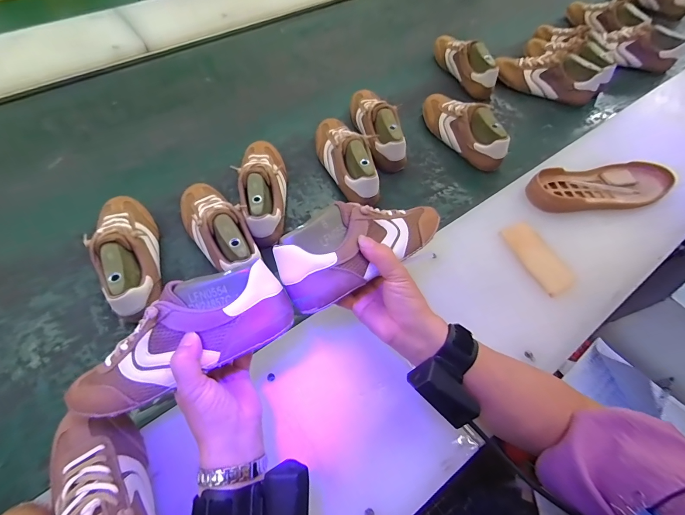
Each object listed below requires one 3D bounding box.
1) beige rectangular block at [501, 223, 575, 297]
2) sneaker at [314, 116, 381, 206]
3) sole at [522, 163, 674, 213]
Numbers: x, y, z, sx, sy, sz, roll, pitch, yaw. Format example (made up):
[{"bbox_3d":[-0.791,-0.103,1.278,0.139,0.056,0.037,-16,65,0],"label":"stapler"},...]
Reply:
[{"bbox_3d":[0.300,-0.002,0.518,0.055,0.010,0.121,-17,60,-15],"label":"beige rectangular block"},{"bbox_3d":[0.012,-0.208,0.666,0.090,0.079,0.236,-21,60,-13],"label":"sneaker"},{"bbox_3d":[0.448,-0.124,0.586,0.273,0.026,0.093,-5,58,-8],"label":"sole"}]

